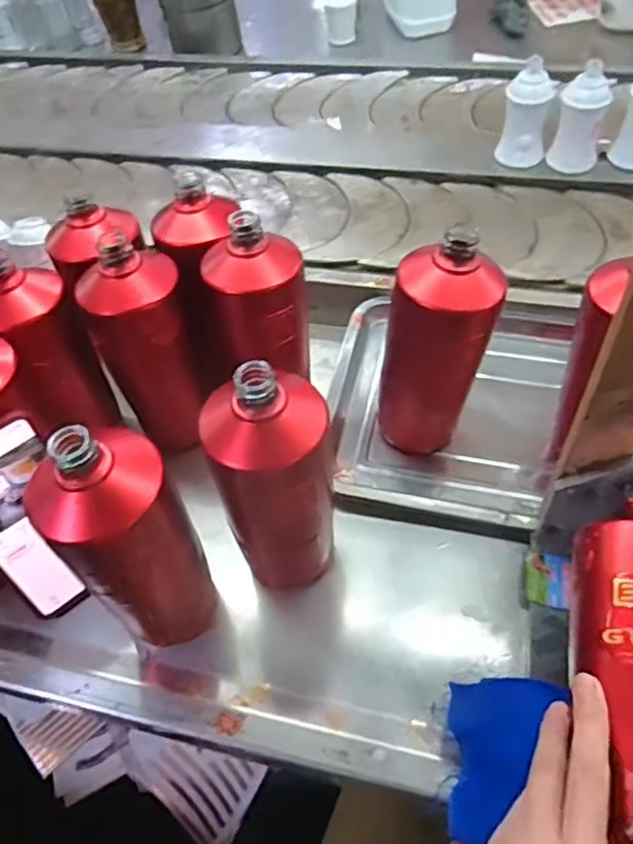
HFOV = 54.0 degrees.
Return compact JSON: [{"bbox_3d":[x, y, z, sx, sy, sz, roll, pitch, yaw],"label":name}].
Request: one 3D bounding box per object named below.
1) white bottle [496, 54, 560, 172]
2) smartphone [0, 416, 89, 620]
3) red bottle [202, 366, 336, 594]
[{"bbox_3d":[0.262,-0.373,0.780,0.047,0.130,0.052,-27,56,-14],"label":"white bottle"},{"bbox_3d":[-0.211,0.078,0.466,0.070,0.164,0.007,-34,38,-22],"label":"smartphone"},{"bbox_3d":[-0.026,0.048,0.443,0.081,0.213,0.068,-13,54,-4],"label":"red bottle"}]

